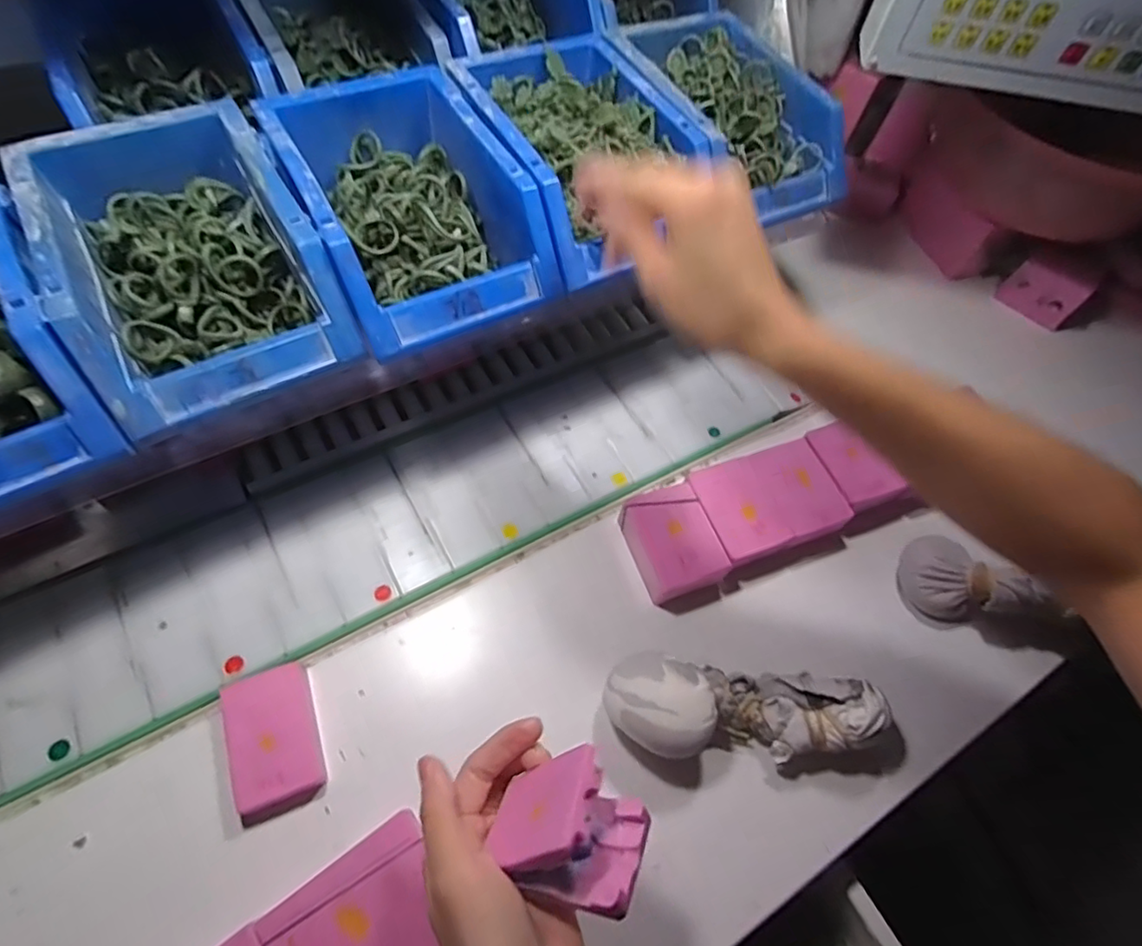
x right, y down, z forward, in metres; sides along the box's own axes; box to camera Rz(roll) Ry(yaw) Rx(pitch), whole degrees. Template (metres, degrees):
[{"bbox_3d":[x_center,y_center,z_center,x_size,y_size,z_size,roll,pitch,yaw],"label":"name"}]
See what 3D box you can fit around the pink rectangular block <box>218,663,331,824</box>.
[{"bbox_3d":[-0.174,0.153,0.339,0.044,0.018,0.078,-17,63,-14],"label":"pink rectangular block"}]

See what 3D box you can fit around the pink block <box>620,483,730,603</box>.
[{"bbox_3d":[0.072,0.051,0.417,0.057,0.026,0.075,-14,62,-12],"label":"pink block"}]

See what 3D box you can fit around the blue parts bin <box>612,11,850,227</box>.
[{"bbox_3d":[0.118,-0.272,0.438,0.119,0.063,0.179,-22,64,-16],"label":"blue parts bin"}]

